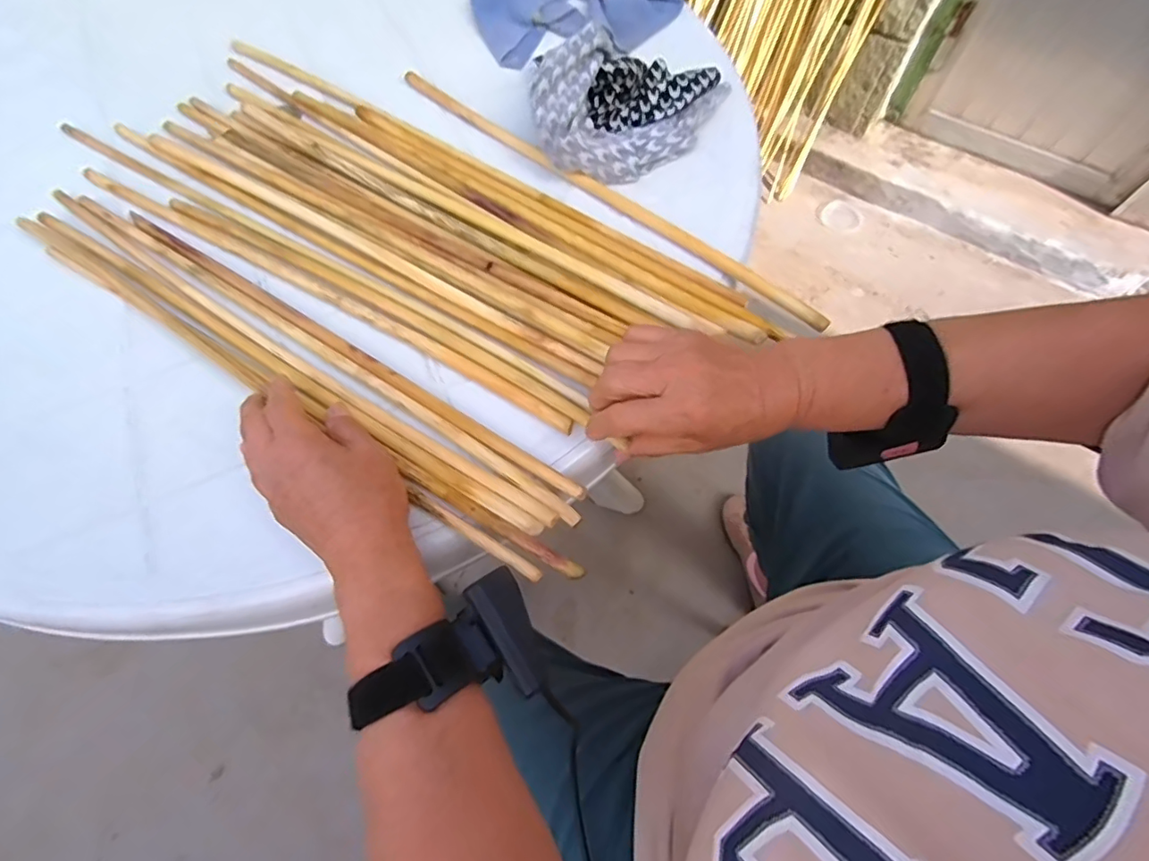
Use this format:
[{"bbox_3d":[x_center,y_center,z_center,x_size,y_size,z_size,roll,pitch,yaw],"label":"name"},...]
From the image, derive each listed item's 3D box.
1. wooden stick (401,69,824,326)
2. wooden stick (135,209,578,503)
[{"bbox_3d":[0.015,-0.213,0.483,0.459,0.016,0.017,38,69,17],"label":"wooden stick"},{"bbox_3d":[-0.177,-0.066,0.410,0.437,0.010,0.013,31,67,14],"label":"wooden stick"}]

